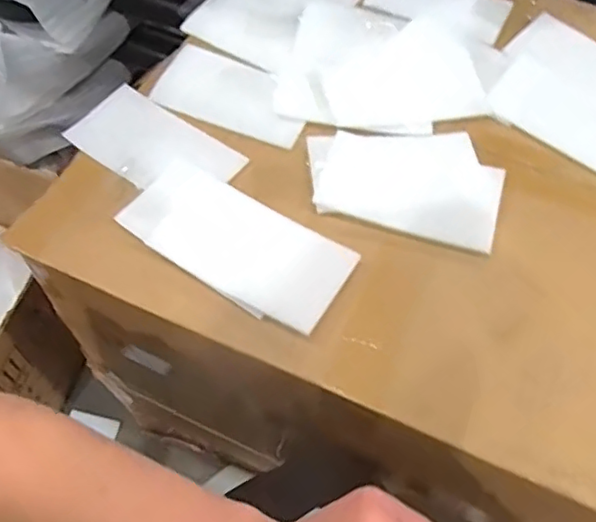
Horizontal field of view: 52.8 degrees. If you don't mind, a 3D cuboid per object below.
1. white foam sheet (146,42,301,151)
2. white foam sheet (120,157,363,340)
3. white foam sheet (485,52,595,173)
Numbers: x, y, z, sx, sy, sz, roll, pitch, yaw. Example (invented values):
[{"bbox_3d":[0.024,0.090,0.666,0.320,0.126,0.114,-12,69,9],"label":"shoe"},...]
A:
[{"bbox_3d":[-0.058,-0.152,0.549,0.140,0.006,0.080,22,60,10],"label":"white foam sheet"},{"bbox_3d":[-0.047,-0.015,0.458,0.173,0.014,0.074,29,62,14],"label":"white foam sheet"},{"bbox_3d":[0.256,-0.136,0.565,0.143,0.010,0.089,35,63,17],"label":"white foam sheet"}]

